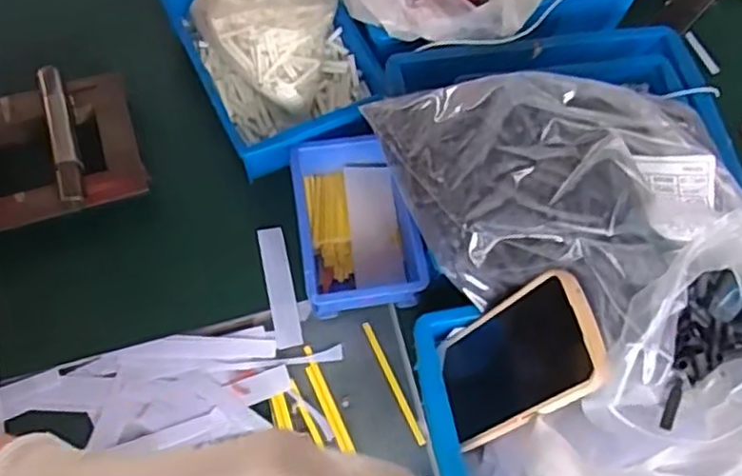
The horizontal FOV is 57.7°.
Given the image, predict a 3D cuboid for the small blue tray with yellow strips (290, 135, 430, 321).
[{"bbox_3d":[-0.015,-0.015,0.578,0.093,0.066,0.156,-8,69,-5],"label":"small blue tray with yellow strips"}]

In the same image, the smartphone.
[{"bbox_3d":[0.099,0.087,0.470,0.010,0.151,0.079,5,58,-28],"label":"smartphone"}]

